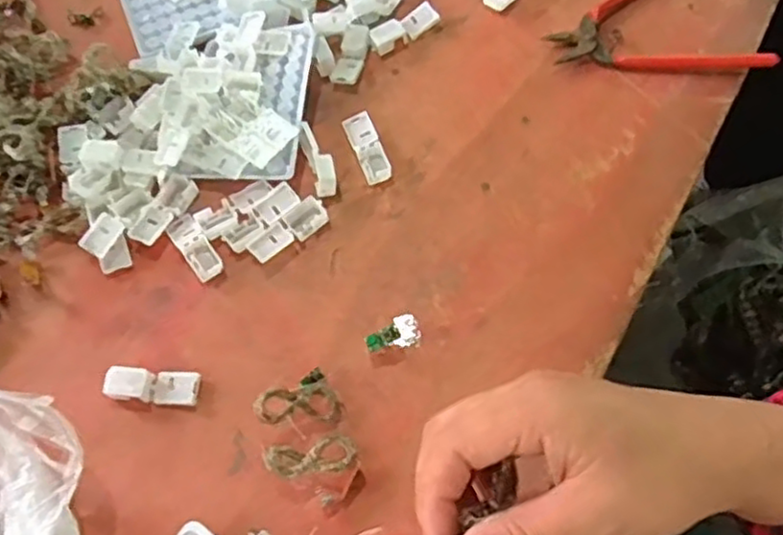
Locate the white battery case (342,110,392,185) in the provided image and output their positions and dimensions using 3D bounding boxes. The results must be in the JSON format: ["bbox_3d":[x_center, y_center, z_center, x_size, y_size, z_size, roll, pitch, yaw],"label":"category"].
[{"bbox_3d":[-0.017,-0.083,0.478,0.019,0.007,0.055,-21,64,-5],"label":"white battery case"}]

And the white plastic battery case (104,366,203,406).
[{"bbox_3d":[-0.141,0.070,0.412,0.054,0.010,0.020,2,64,6],"label":"white plastic battery case"}]

